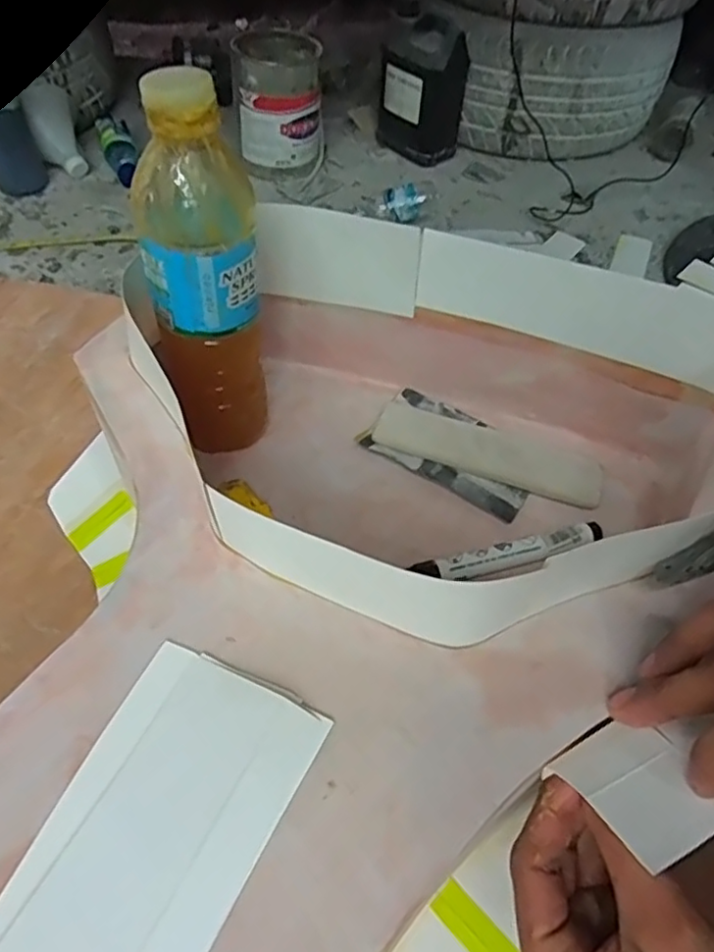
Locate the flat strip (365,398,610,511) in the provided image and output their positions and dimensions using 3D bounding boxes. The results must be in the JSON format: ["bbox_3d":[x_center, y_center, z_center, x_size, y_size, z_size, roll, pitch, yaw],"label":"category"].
[{"bbox_3d":[0.088,-0.018,0.421,0.150,0.012,0.040,20,54,12],"label":"flat strip"}]

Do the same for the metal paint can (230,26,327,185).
[{"bbox_3d":[-0.148,-0.707,1.205,0.168,0.199,0.181,3,52,-1],"label":"metal paint can"}]

